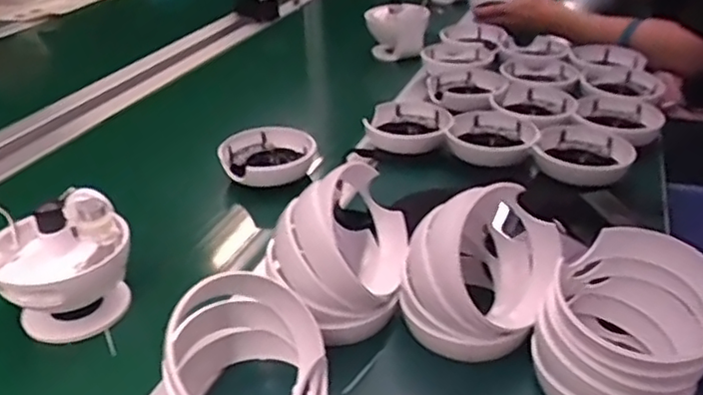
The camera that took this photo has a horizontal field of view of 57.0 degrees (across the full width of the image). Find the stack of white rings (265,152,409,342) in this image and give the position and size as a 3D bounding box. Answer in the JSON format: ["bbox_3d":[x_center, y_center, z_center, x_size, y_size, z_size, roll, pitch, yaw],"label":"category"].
[{"bbox_3d":[-0.011,0.046,0.561,0.109,0.124,0.122,4,30,10],"label":"stack of white rings"}]

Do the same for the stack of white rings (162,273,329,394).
[{"bbox_3d":[-0.076,0.120,0.469,0.114,0.091,0.120,-6,30,-7],"label":"stack of white rings"}]

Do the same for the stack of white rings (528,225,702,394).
[{"bbox_3d":[0.203,0.101,0.477,0.116,0.100,0.116,23,38,36],"label":"stack of white rings"}]

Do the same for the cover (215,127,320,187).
[{"bbox_3d":[-0.105,-0.051,0.801,0.107,0.029,0.104,-25,37,-34],"label":"cover"}]

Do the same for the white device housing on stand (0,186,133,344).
[{"bbox_3d":[-0.254,0.060,0.573,0.109,0.106,0.107,-22,35,-31],"label":"white device housing on stand"}]

